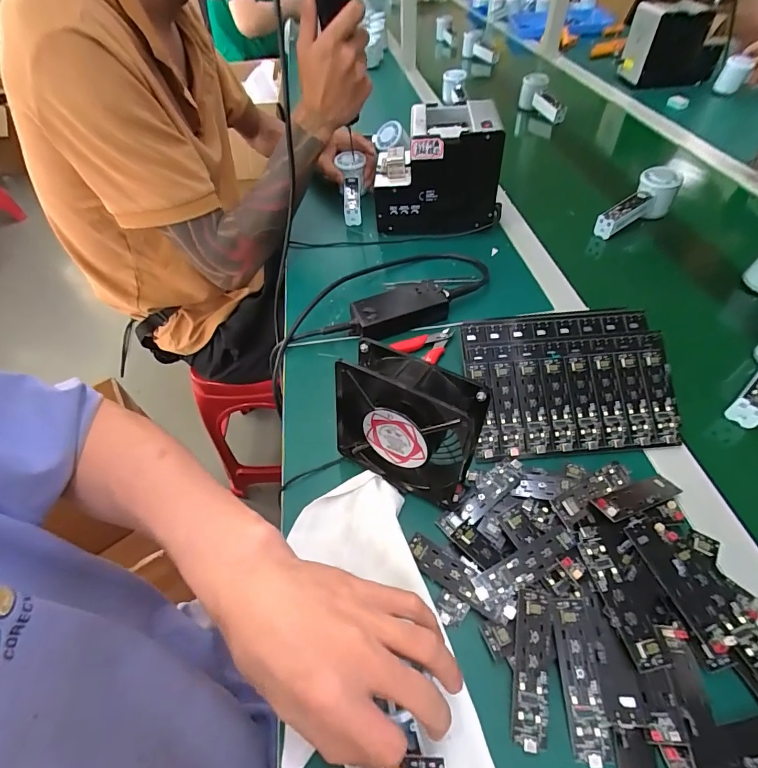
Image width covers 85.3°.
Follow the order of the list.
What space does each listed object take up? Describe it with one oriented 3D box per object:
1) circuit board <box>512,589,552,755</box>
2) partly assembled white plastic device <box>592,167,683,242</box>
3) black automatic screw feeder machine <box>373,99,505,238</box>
[{"bbox_3d":[0.105,0.191,0.279,0.022,0.009,0.090,9,65,7],"label":"circuit board"},{"bbox_3d":[0.400,-0.278,0.647,0.154,0.058,0.054,-33,56,-9],"label":"partly assembled white plastic device"},{"bbox_3d":[0.088,-0.324,0.633,0.186,0.145,0.138,0,51,4],"label":"black automatic screw feeder machine"}]

